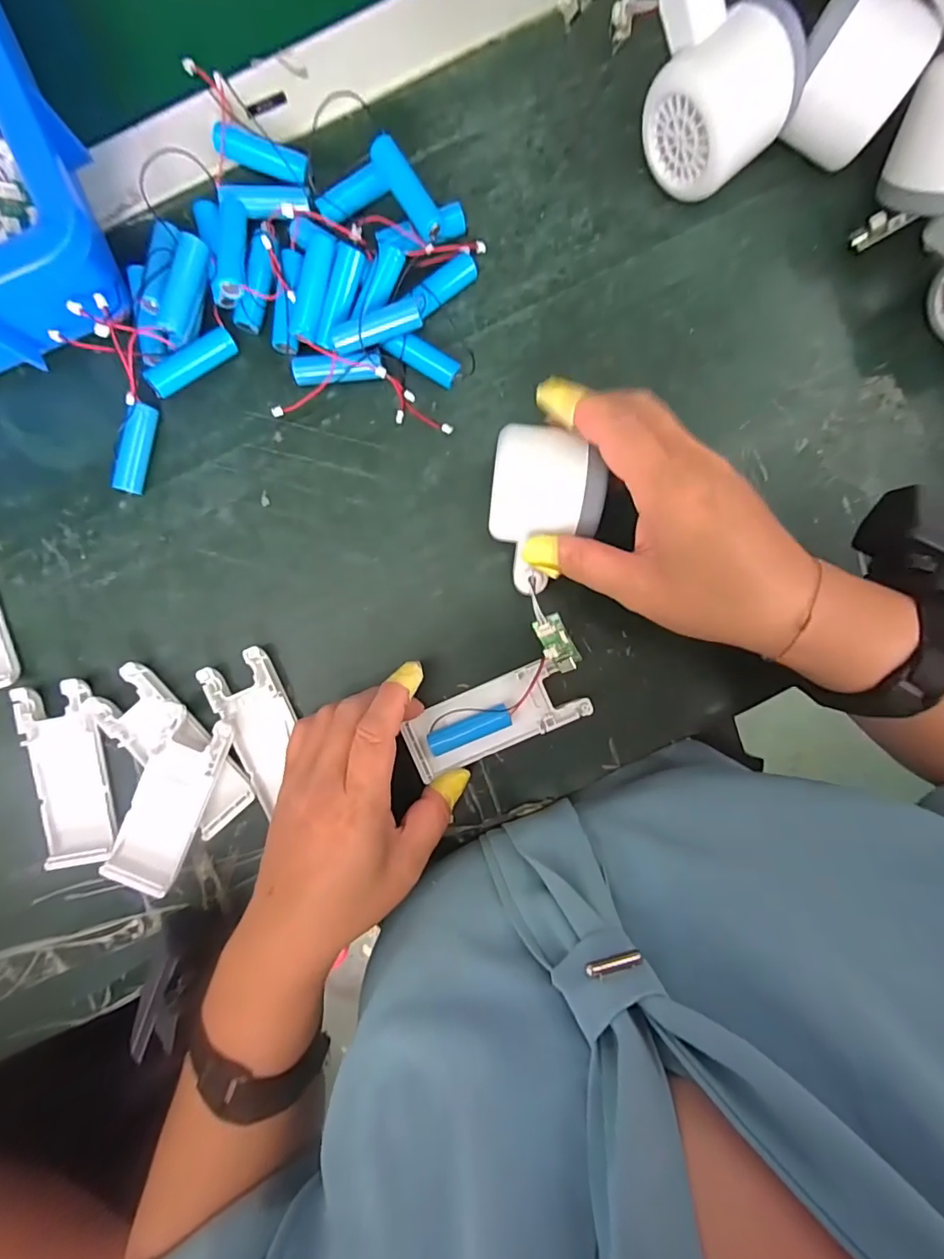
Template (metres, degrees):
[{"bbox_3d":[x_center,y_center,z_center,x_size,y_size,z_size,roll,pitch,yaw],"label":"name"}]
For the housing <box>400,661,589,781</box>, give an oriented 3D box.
[{"bbox_3d":[0.013,0.051,0.296,0.102,0.016,0.041,-21,95,0],"label":"housing"}]

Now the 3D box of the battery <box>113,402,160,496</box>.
[{"bbox_3d":[-0.189,-0.102,0.286,0.011,0.017,0.050,14,94,-3],"label":"battery"}]

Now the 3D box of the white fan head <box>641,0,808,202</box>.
[{"bbox_3d":[0.120,-0.273,0.256,0.052,0.064,0.077,-43,94,2],"label":"white fan head"}]

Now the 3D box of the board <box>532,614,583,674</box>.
[{"bbox_3d":[0.046,0.008,0.271,0.016,0.004,0.033,-31,107,1],"label":"board"}]

